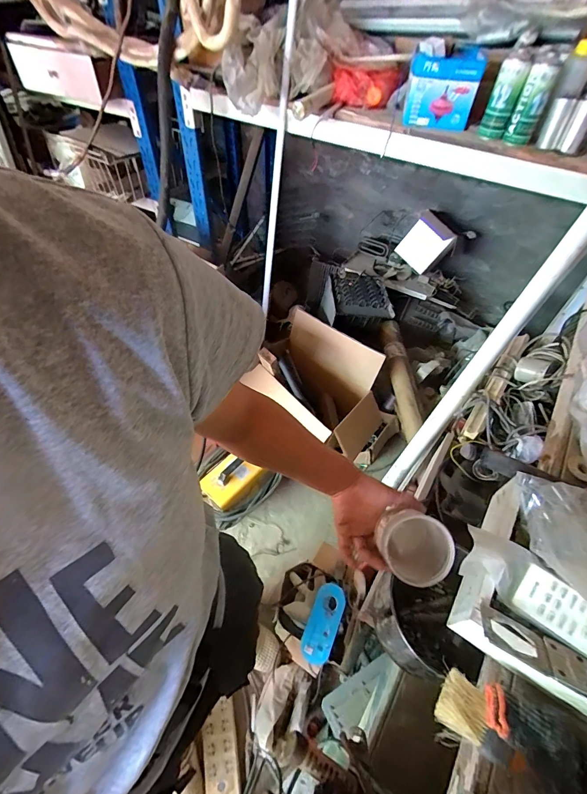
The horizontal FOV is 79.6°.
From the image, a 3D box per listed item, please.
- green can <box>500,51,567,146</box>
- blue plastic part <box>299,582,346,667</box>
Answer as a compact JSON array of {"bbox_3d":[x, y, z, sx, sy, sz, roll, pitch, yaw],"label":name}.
[{"bbox_3d":[0.584,-0.723,0.871,0.066,0.169,0.079,19,53,13],"label":"green can"},{"bbox_3d":[0.076,0.586,0.909,0.077,0.018,0.191,17,78,24],"label":"blue plastic part"}]

